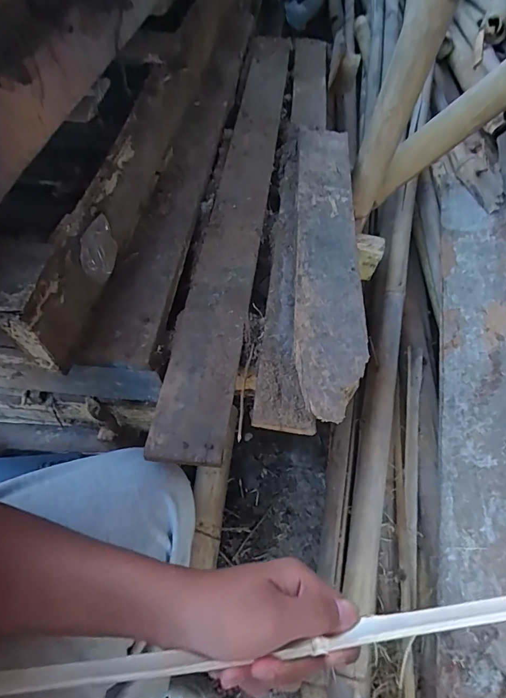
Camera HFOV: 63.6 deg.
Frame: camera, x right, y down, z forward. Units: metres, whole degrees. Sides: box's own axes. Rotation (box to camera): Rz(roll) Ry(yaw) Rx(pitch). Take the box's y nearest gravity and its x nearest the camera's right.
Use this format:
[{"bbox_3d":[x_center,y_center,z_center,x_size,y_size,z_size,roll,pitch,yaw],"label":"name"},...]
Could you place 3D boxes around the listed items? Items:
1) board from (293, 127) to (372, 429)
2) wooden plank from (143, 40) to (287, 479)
[{"bbox_3d":[0.103,-0.154,0.564,0.084,0.015,0.537,4,55,3],"label":"board"},{"bbox_3d":[-0.010,-0.290,0.665,0.081,0.021,0.955,6,56,4],"label":"wooden plank"}]

